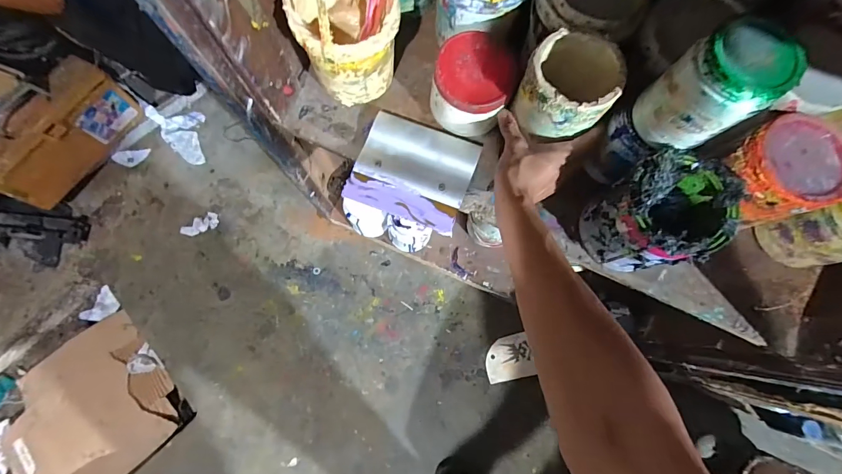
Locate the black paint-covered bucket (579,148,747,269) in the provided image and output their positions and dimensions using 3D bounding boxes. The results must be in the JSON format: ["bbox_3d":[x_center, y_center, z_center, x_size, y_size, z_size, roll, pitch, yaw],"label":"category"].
[{"bbox_3d":[0.268,-0.026,0.436,0.119,0.127,0.109,0,79,-1],"label":"black paint-covered bucket"}]

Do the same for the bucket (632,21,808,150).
[{"bbox_3d":[0.267,-0.137,0.348,0.072,0.108,0.078,0,79,-1],"label":"bucket"}]

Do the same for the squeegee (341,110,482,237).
[{"bbox_3d":[-0.009,-0.087,0.495,0.147,0.017,0.124,22,77,5],"label":"squeegee"}]

